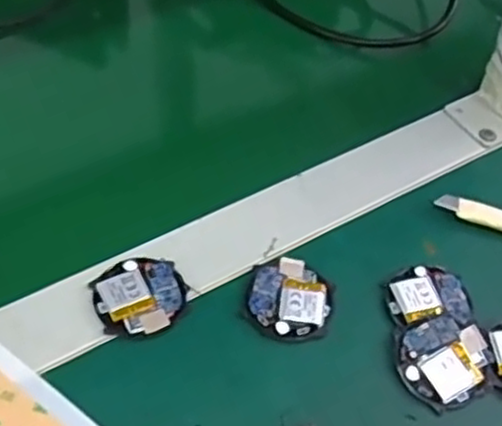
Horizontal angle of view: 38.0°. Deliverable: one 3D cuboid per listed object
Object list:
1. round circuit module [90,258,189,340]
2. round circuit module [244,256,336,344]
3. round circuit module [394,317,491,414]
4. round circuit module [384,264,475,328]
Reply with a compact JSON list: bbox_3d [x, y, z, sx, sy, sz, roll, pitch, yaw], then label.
[{"bbox_3d":[-0.053,0.040,0.352,0.043,0.006,0.042,3,52,-4],"label":"round circuit module"},{"bbox_3d":[0.019,0.042,0.359,0.041,0.007,0.043,3,52,-4],"label":"round circuit module"},{"bbox_3d":[0.092,0.070,0.343,0.043,0.009,0.040,3,52,-4],"label":"round circuit module"},{"bbox_3d":[0.089,0.041,0.366,0.041,0.006,0.035,-7,54,-12],"label":"round circuit module"}]

